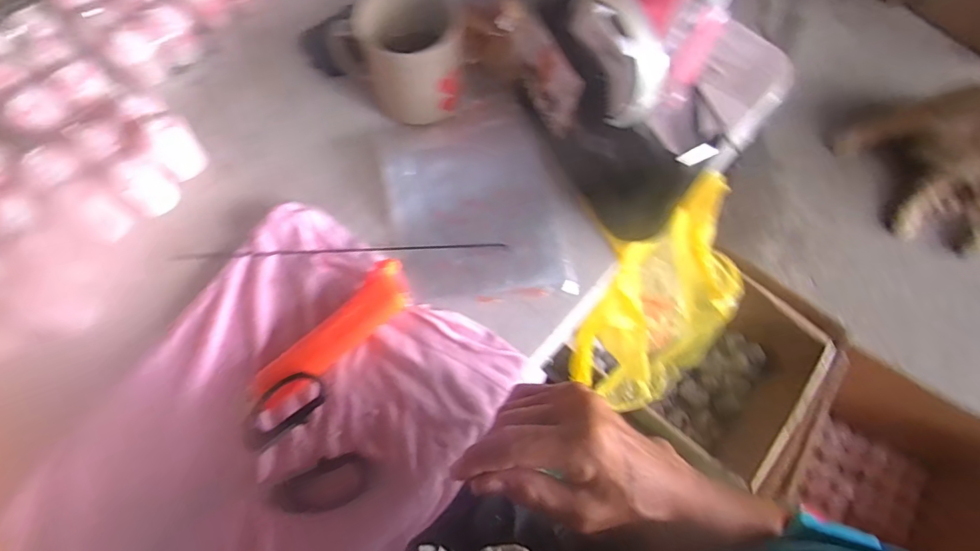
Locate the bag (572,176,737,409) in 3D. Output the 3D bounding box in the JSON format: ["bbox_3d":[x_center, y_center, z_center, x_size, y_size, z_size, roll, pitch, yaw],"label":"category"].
[{"bbox_3d":[0.139,0.035,0.415,0.130,0.166,0.139,8,69,2],"label":"bag"}]

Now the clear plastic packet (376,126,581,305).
[{"bbox_3d":[-0.013,-0.049,0.383,0.125,0.017,0.147,-13,70,-6],"label":"clear plastic packet"}]

